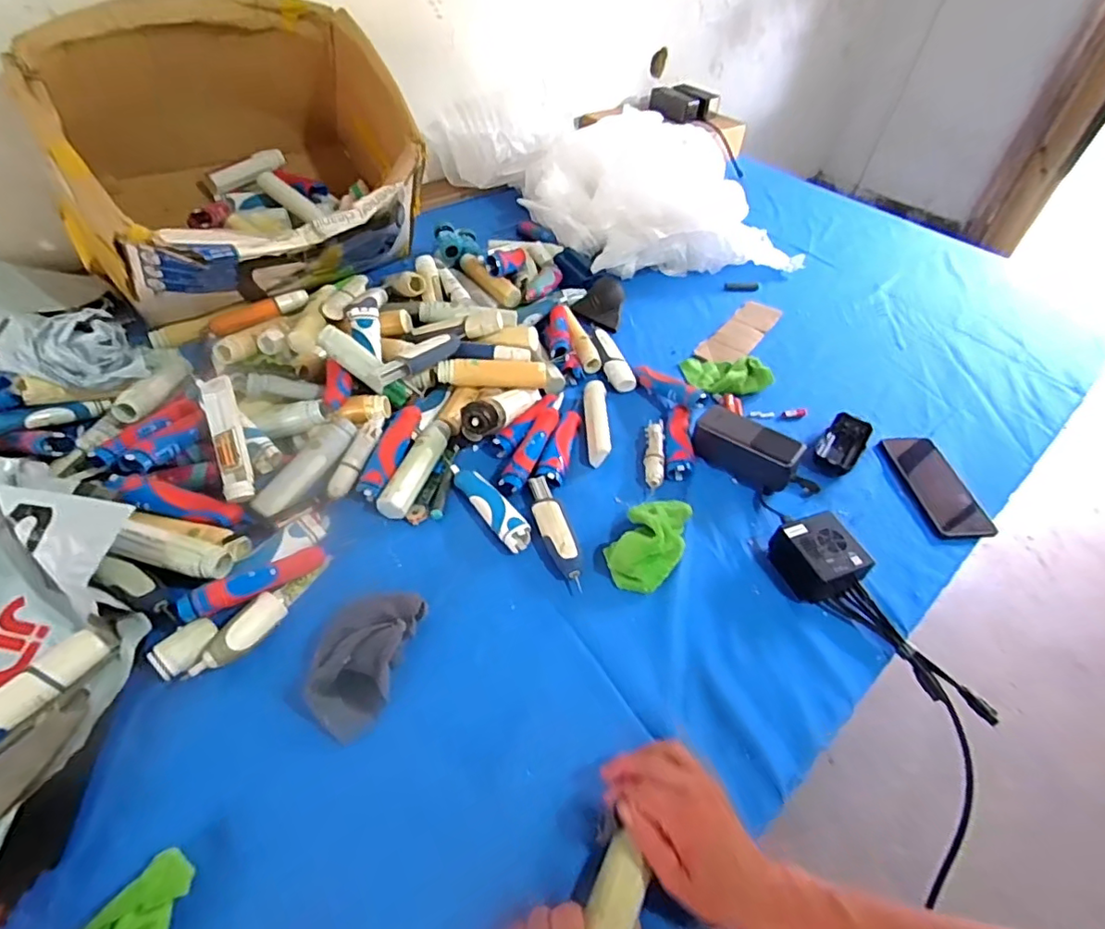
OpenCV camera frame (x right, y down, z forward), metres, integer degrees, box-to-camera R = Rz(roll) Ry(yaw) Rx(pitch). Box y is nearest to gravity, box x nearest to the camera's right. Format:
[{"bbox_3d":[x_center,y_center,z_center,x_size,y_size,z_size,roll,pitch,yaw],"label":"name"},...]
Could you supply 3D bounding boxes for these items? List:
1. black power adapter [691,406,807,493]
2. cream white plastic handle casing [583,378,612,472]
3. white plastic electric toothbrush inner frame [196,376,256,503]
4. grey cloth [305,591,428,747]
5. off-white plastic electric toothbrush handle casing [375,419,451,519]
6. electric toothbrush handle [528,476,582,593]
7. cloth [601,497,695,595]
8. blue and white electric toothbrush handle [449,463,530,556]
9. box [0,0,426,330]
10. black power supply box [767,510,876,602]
[{"bbox_3d":[0.246,-0.020,0.722,0.130,0.046,0.064,25,51,16],"label":"black power adapter"},{"bbox_3d":[0.059,-0.059,0.759,0.028,0.023,0.143,3,49,-3],"label":"cream white plastic handle casing"},{"bbox_3d":[-0.364,-0.032,0.635,0.034,0.022,0.148,-17,74,-19],"label":"white plastic electric toothbrush inner frame"},{"bbox_3d":[-0.180,0.174,0.523,0.079,0.032,0.130,14,49,8],"label":"grey cloth"},{"bbox_3d":[-0.162,0.000,0.683,0.036,0.024,0.145,17,50,10],"label":"off-white plastic electric toothbrush handle casing"},{"bbox_3d":[0.003,0.069,0.640,0.036,0.027,0.143,-10,50,-13],"label":"electric toothbrush handle"},{"bbox_3d":[0.111,0.076,0.630,0.072,0.054,0.124,21,51,14],"label":"cloth"},{"bbox_3d":[-0.072,0.043,0.656,0.033,0.021,0.137,-28,57,-26],"label":"blue and white electric toothbrush handle"},{"bbox_3d":[-0.431,-0.434,0.808,0.444,0.299,0.366,-31,56,-29],"label":"box"},{"bbox_3d":[0.290,0.101,0.620,0.074,0.047,0.082,-10,50,-13],"label":"black power supply box"}]

